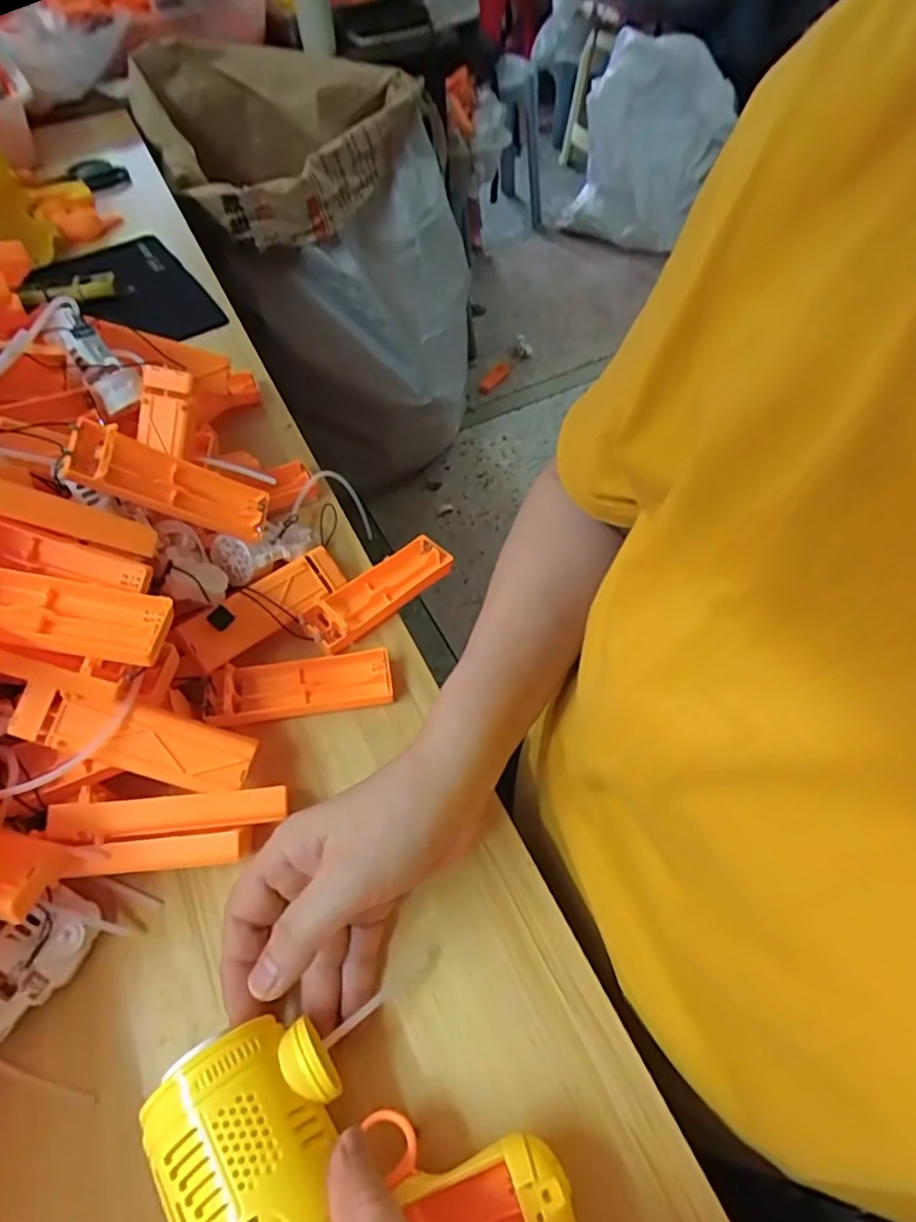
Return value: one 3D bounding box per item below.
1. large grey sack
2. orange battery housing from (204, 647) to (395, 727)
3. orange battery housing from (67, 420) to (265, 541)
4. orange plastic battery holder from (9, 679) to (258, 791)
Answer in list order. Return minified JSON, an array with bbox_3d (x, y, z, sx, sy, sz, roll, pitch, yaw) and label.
[{"bbox_3d":[-0.228,-0.615,1.253,0.483,0.642,0.406,-29,58,-17],"label":"large grey sack"},{"bbox_3d":[-0.094,0.044,0.386,0.106,0.023,0.034,-10,54,-5],"label":"orange battery housing"},{"bbox_3d":[-0.162,-0.074,0.370,0.110,0.024,0.031,19,41,-41],"label":"orange battery housing"},{"bbox_3d":[-0.156,0.063,0.313,0.107,0.011,0.033,20,84,-16],"label":"orange plastic battery holder"}]

